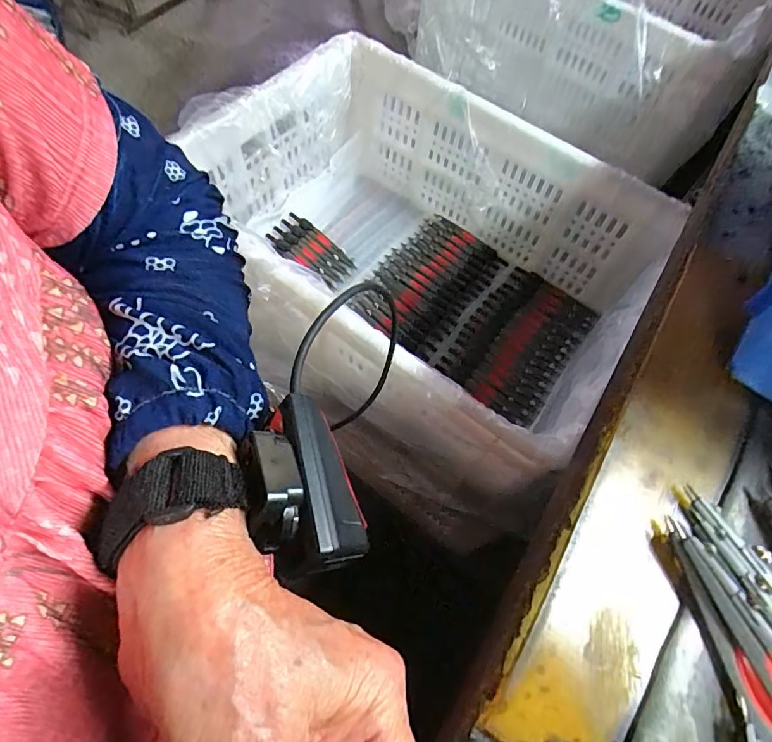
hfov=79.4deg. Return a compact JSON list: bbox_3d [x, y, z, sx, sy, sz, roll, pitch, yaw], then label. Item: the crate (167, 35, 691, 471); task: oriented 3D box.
[{"bbox_3d":[0.033,-0.131,0.538,0.453,0.195,0.336,36,65,13],"label":"crate"}]

